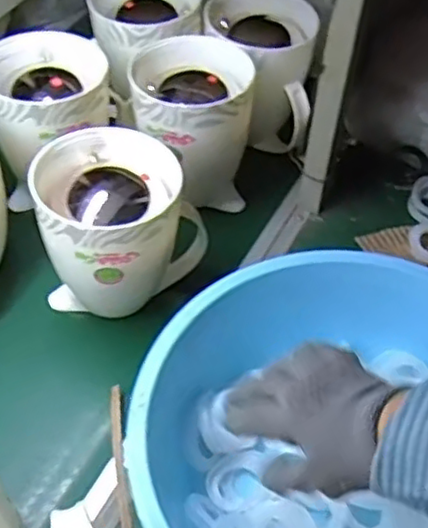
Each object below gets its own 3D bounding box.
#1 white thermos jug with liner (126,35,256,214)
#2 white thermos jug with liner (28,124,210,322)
[{"bbox_3d":[-0.028,-0.171,0.868,0.148,0.186,0.148,-4,51,-5],"label":"white thermos jug with liner"},{"bbox_3d":[-0.114,-0.036,0.749,0.159,0.179,0.155,1,51,-1],"label":"white thermos jug with liner"}]

